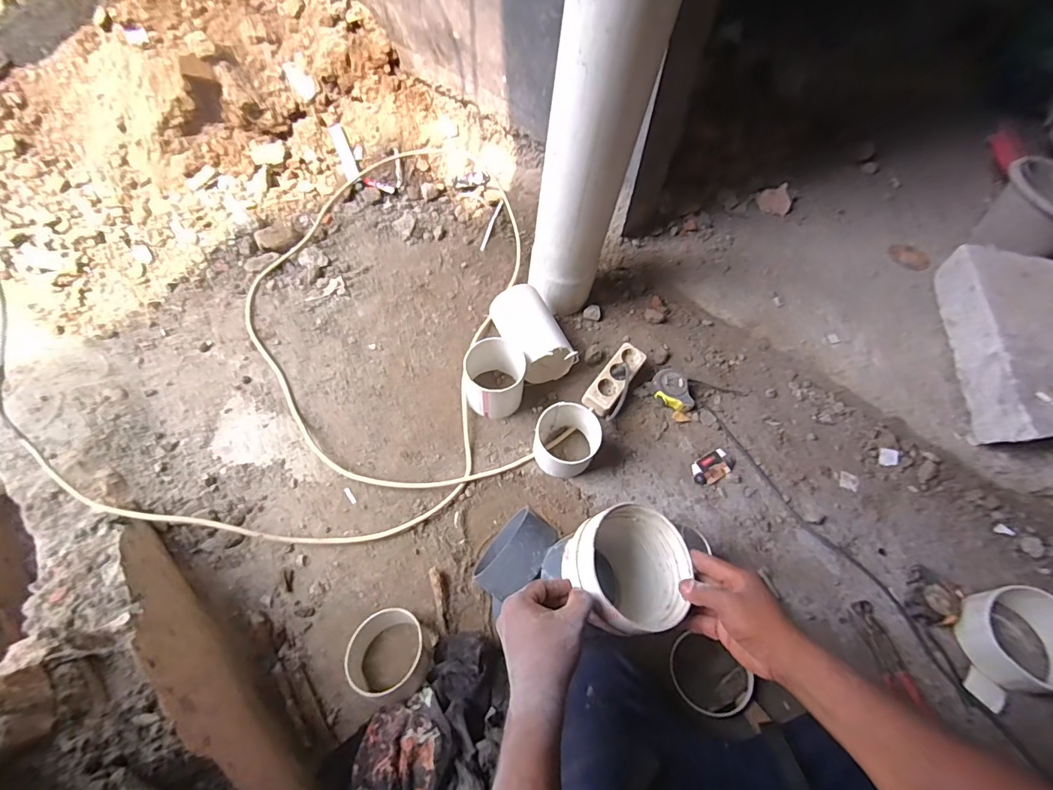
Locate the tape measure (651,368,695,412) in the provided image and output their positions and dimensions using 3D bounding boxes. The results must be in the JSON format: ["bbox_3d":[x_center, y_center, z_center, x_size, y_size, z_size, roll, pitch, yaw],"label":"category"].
[{"bbox_3d":[0.298,-0.008,0.999,0.070,0.046,0.095,-15,60,-11],"label":"tape measure"}]

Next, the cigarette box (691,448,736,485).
[{"bbox_3d":[0.358,0.136,0.928,0.095,0.014,0.048,-24,62,-16],"label":"cigarette box"}]

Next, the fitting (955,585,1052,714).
[{"bbox_3d":[0.752,0.379,0.745,0.148,0.096,0.151,-8,59,-7],"label":"fitting"}]

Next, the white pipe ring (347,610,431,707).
[{"bbox_3d":[-0.206,0.383,0.718,0.125,0.051,0.126,-11,59,-9],"label":"white pipe ring"}]

